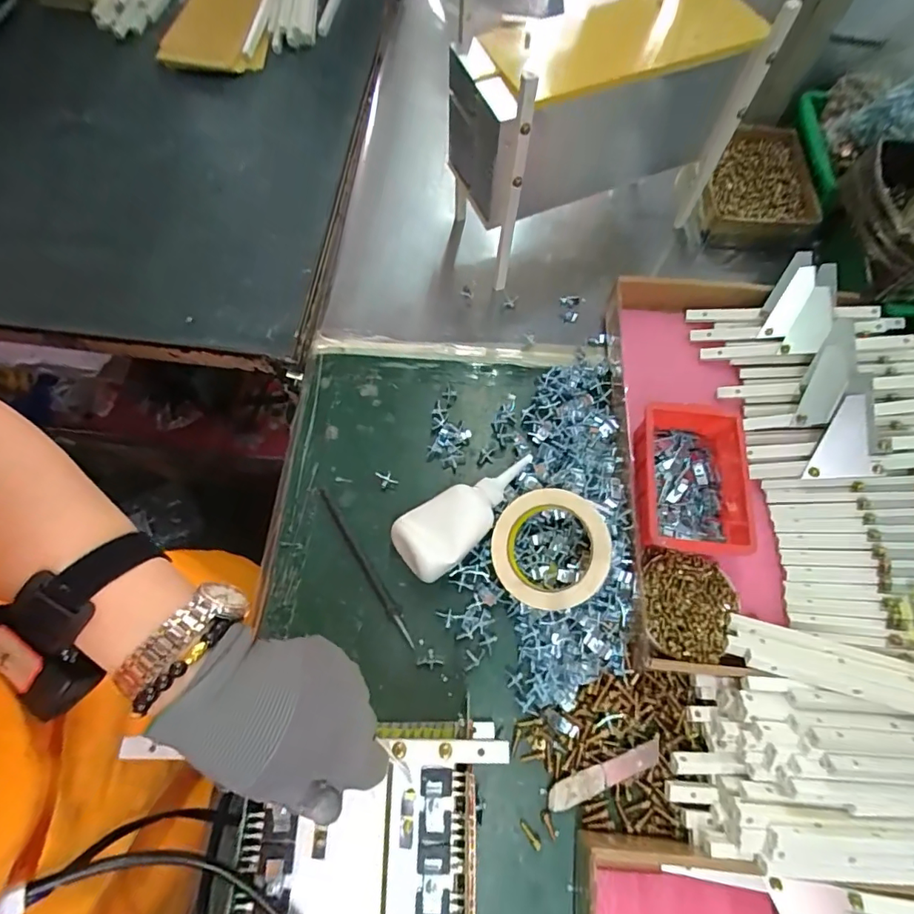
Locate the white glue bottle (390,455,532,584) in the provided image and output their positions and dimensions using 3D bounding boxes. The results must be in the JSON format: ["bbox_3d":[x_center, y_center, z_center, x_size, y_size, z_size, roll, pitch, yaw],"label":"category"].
[{"bbox_3d":[0.013,0.052,0.505,0.165,0.047,0.075,-38,74,-14],"label":"white glue bottle"}]

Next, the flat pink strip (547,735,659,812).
[{"bbox_3d":[0.128,0.275,0.434,0.107,0.006,0.020,-21,65,-4],"label":"flat pink strip"}]

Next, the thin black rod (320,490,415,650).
[{"bbox_3d":[-0.092,0.108,0.507,0.012,0.005,0.181,-33,72,-13],"label":"thin black rod"}]

